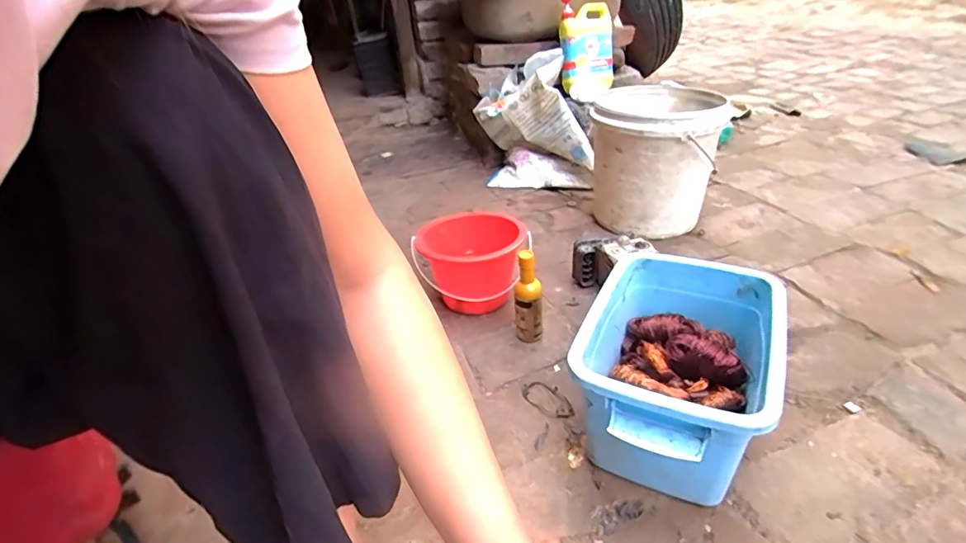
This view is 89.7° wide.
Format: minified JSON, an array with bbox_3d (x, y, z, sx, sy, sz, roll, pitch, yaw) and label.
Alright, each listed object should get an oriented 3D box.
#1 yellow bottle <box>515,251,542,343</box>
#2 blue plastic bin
[{"bbox_3d":[0.068,0.041,0.741,0.044,0.157,0.035,-4,32,4],"label":"yellow bottle"},{"bbox_3d":[0.226,0.125,0.578,0.195,0.163,0.288,10,36,25],"label":"blue plastic bin"}]

